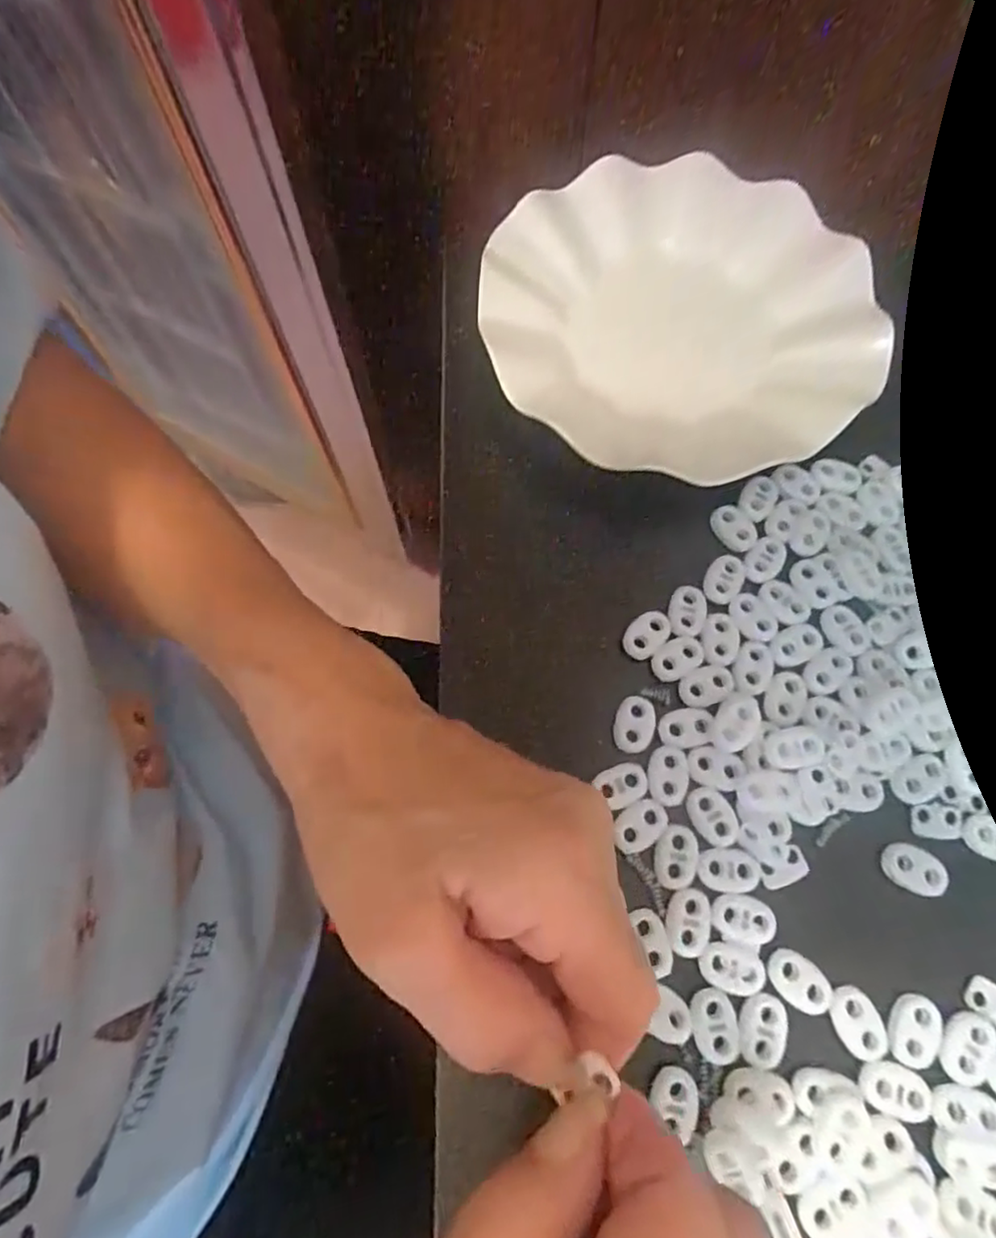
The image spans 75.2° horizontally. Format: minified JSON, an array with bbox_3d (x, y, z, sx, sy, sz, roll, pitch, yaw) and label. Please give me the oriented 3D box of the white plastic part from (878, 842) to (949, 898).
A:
[{"bbox_3d":[0.154,0.093,0.240,0.023,0.006,0.015,29,74,11],"label":"white plastic part"}]

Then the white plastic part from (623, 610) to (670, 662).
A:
[{"bbox_3d":[0.062,0.007,0.268,0.015,0.004,0.023,42,77,14],"label":"white plastic part"}]

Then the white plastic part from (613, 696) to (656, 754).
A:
[{"bbox_3d":[0.054,0.041,0.253,0.015,0.004,0.023,17,72,7],"label":"white plastic part"}]

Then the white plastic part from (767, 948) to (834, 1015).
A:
[{"bbox_3d":[0.106,0.126,0.225,0.015,0.004,0.023,-43,75,-13],"label":"white plastic part"}]

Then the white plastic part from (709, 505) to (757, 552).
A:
[{"bbox_3d":[0.104,-0.040,0.284,0.016,0.004,0.022,-35,74,-10],"label":"white plastic part"}]

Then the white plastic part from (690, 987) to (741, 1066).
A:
[{"bbox_3d":[0.074,0.138,0.219,0.016,0.004,0.022,-9,71,-2],"label":"white plastic part"}]

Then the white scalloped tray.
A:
[{"bbox_3d":[0.082,-0.146,0.317,0.179,0.033,0.184,-21,72,-6],"label":"white scalloped tray"}]

